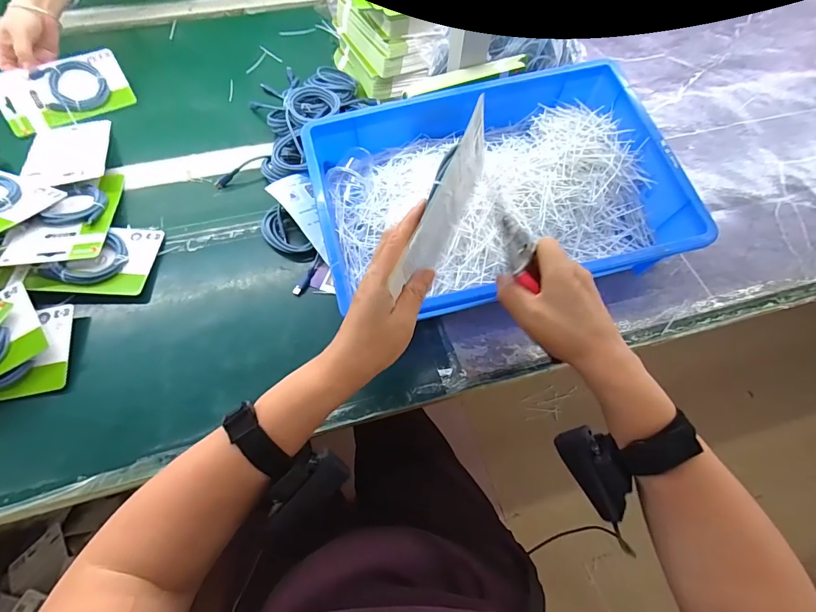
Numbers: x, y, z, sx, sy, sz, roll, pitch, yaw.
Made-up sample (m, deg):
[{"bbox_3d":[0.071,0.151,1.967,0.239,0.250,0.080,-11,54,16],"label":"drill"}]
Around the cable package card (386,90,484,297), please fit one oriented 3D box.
[{"bbox_3d":[0.032,-0.082,0.347,0.007,0.099,0.166,23,80,16],"label":"cable package card"}]

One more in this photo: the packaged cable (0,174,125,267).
[{"bbox_3d":[-0.440,-0.116,0.514,0.103,0.034,0.164,-10,62,-7],"label":"packaged cable"}]

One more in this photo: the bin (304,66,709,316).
[{"bbox_3d":[0.105,-0.143,0.504,0.426,0.099,0.295,-13,62,-8],"label":"bin"}]

